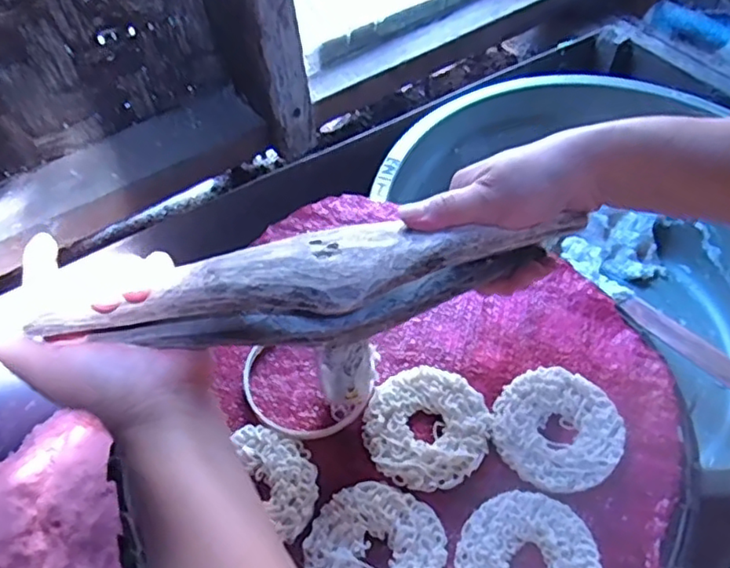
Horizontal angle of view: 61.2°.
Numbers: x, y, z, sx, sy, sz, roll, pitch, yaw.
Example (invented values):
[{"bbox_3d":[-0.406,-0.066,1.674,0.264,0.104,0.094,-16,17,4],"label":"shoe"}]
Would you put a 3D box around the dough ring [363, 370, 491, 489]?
[{"bbox_3d":[0.041,0.092,0.401,0.079,0.012,0.076,-1,54,1],"label":"dough ring"}]

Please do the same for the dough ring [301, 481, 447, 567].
[{"bbox_3d":[0.006,0.154,0.354,0.076,0.005,0.076,-1,54,1],"label":"dough ring"}]

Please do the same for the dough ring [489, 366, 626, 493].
[{"bbox_3d":[0.124,0.092,0.398,0.077,0.012,0.078,-1,54,1],"label":"dough ring"}]

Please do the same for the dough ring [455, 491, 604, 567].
[{"bbox_3d":[0.093,0.159,0.350,0.079,0.011,0.076,-1,54,1],"label":"dough ring"}]

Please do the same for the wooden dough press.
[{"bbox_3d":[-0.020,-0.002,0.345,0.266,0.036,0.059,-10,53,-11],"label":"wooden dough press"}]

